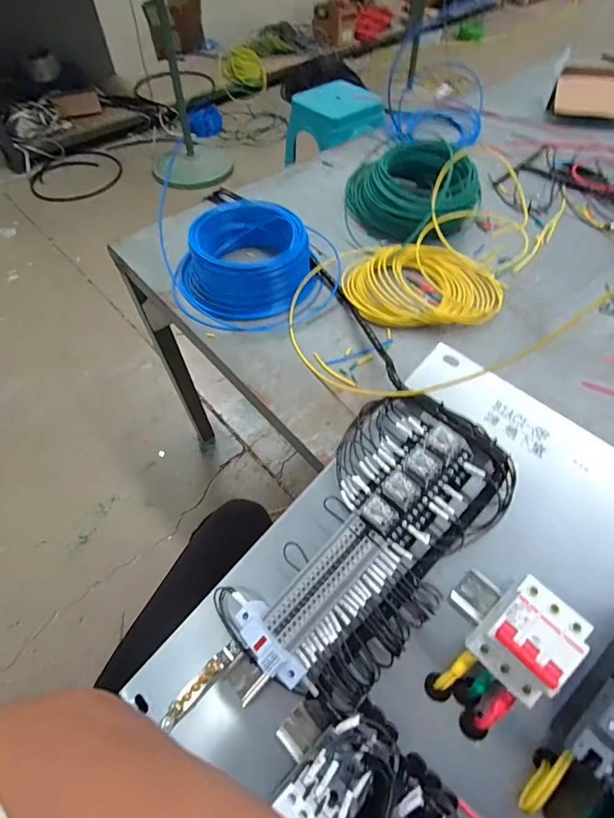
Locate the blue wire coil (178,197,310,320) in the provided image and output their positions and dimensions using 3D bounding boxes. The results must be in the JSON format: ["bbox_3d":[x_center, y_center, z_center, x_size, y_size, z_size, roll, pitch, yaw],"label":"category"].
[{"bbox_3d":[-0.087,-0.229,0.625,0.168,0.070,0.190,23,60,15],"label":"blue wire coil"}]

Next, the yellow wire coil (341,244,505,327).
[{"bbox_3d":[0.173,-0.190,0.611,0.232,0.038,0.154,-6,57,-3],"label":"yellow wire coil"}]

